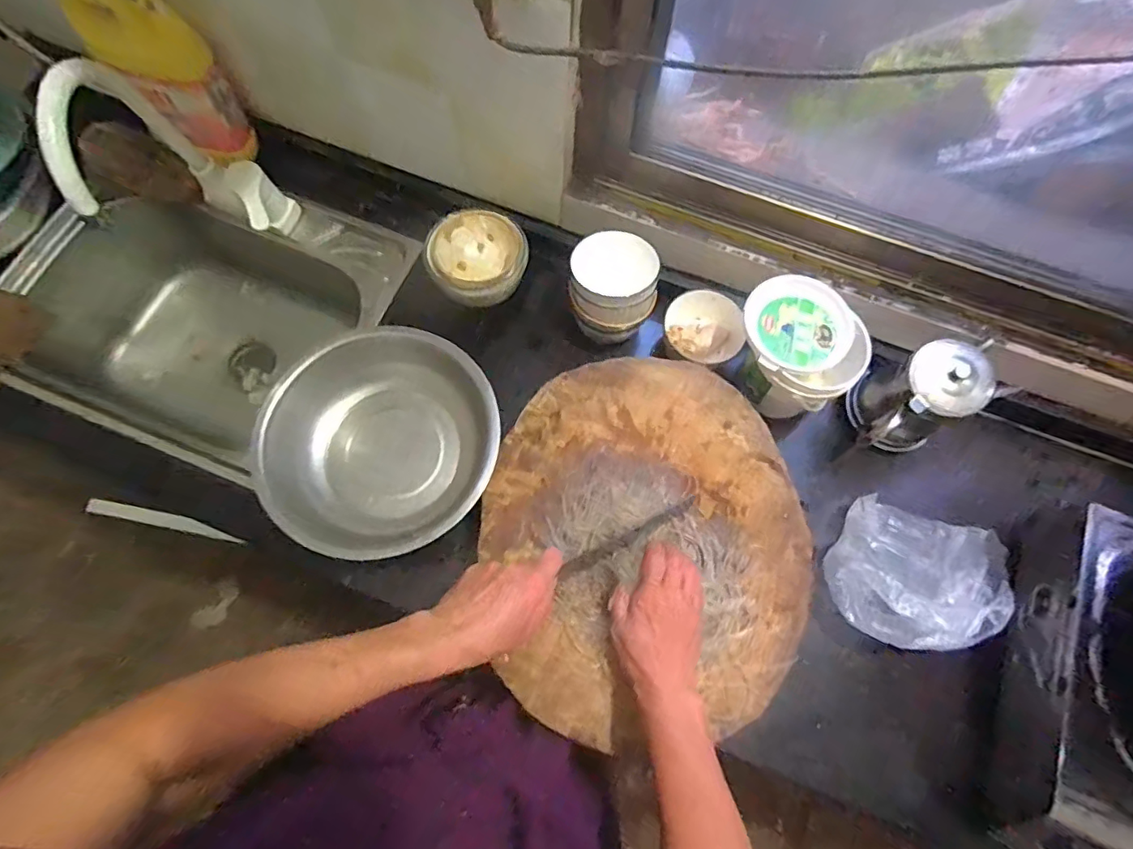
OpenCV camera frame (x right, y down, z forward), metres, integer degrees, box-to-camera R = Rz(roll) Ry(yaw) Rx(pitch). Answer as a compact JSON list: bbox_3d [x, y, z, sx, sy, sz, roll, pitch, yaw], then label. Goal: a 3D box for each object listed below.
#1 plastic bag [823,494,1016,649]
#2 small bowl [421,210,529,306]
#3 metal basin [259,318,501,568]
[{"bbox_3d":[0.412,0.178,0.626,0.196,0.071,0.166,22,71,6],"label":"plastic bag"},{"bbox_3d":[-0.123,-0.223,0.749,0.130,0.091,0.128,1,70,-2],"label":"small bowl"},{"bbox_3d":[-0.225,0.027,0.676,0.265,0.090,0.273,1,70,-2],"label":"metal basin"}]

